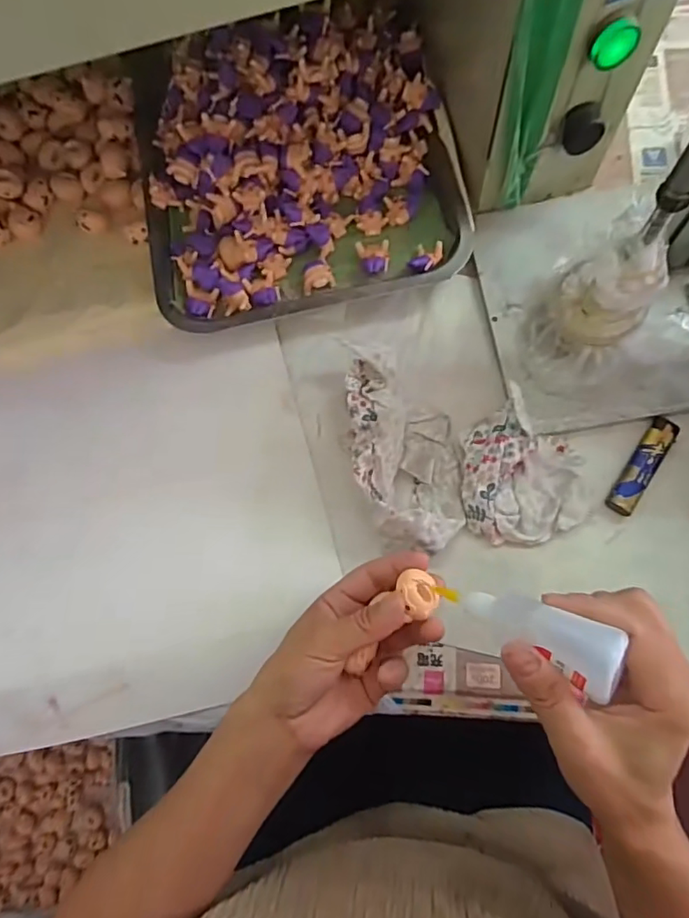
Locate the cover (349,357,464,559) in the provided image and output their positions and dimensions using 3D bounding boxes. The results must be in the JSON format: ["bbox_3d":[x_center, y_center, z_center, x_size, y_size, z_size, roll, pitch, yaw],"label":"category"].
[{"bbox_3d":[0.046,-0.007,0.406,0.080,0.040,0.159,-11,77,3],"label":"cover"}]

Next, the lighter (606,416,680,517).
[{"bbox_3d":[0.222,0.005,0.400,0.022,0.011,0.081,33,80,11],"label":"lighter"}]

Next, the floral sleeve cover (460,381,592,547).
[{"bbox_3d":[0.134,0.007,0.403,0.088,0.025,0.108,2,76,4],"label":"floral sleeve cover"}]

